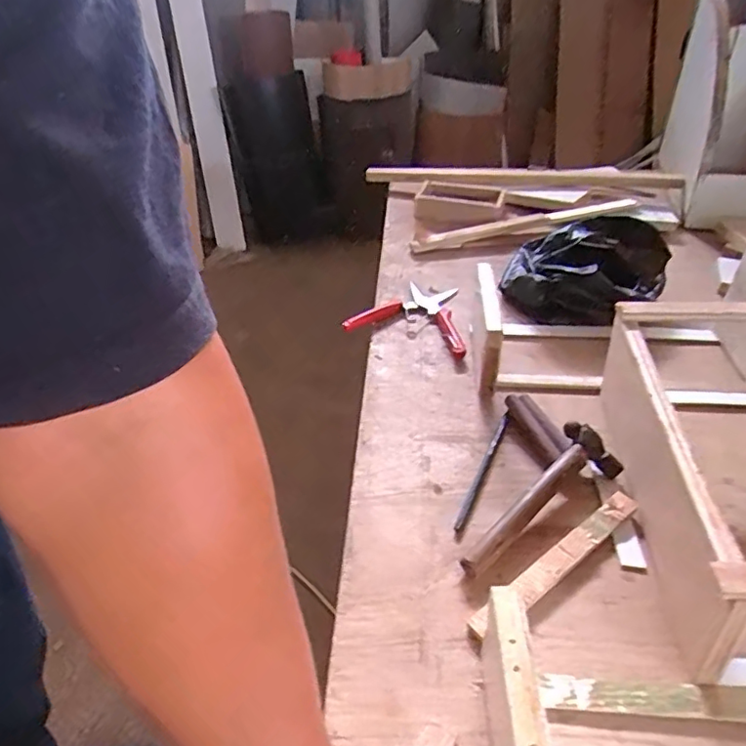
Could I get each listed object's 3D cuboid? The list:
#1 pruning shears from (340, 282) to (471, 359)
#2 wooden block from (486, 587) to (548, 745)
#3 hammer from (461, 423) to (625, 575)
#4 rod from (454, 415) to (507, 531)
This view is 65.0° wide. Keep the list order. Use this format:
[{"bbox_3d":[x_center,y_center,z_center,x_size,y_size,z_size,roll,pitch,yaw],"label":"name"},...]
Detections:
[{"bbox_3d":[0.060,-0.078,0.741,0.151,0.015,0.142,13,43,20],"label":"pruning shears"},{"bbox_3d":[0.080,0.209,0.338,0.022,0.094,0.153,-2,40,2],"label":"wooden block"},{"bbox_3d":[0.145,0.111,0.501,0.055,0.034,0.179,31,51,34],"label":"hammer"},{"bbox_3d":[0.104,0.092,0.552,0.007,0.009,0.146,16,44,22],"label":"rod"}]

